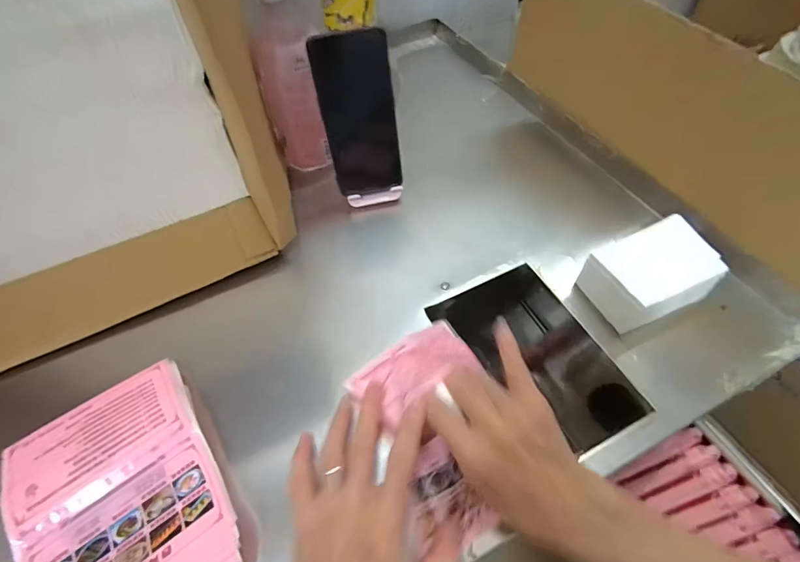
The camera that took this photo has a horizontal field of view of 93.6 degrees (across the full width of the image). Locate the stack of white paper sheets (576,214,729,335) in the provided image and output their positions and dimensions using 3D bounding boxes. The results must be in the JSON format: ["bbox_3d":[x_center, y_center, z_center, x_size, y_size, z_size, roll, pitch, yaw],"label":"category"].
[{"bbox_3d":[0.236,-0.004,0.359,0.101,0.059,0.074,-21,57,-14],"label":"stack of white paper sheets"}]

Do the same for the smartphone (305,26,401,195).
[{"bbox_3d":[-0.041,-0.169,0.399,0.075,0.160,0.006,-13,39,-7],"label":"smartphone"}]

